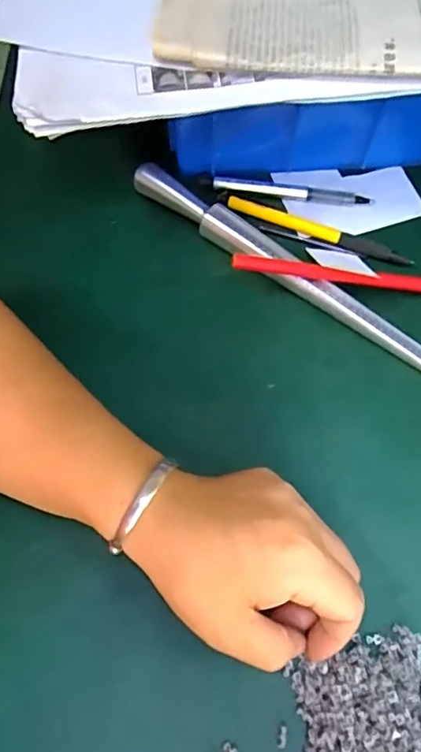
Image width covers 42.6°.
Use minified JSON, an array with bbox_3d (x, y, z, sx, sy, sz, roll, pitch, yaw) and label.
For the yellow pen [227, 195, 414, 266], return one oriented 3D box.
[{"bbox_3d":[0.074,-0.100,0.372,0.128,0.008,0.013,21,67,8],"label":"yellow pen"}]

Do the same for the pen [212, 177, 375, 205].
[{"bbox_3d":[0.059,-0.134,0.387,0.112,0.008,0.012,7,66,2],"label":"pen"}]

